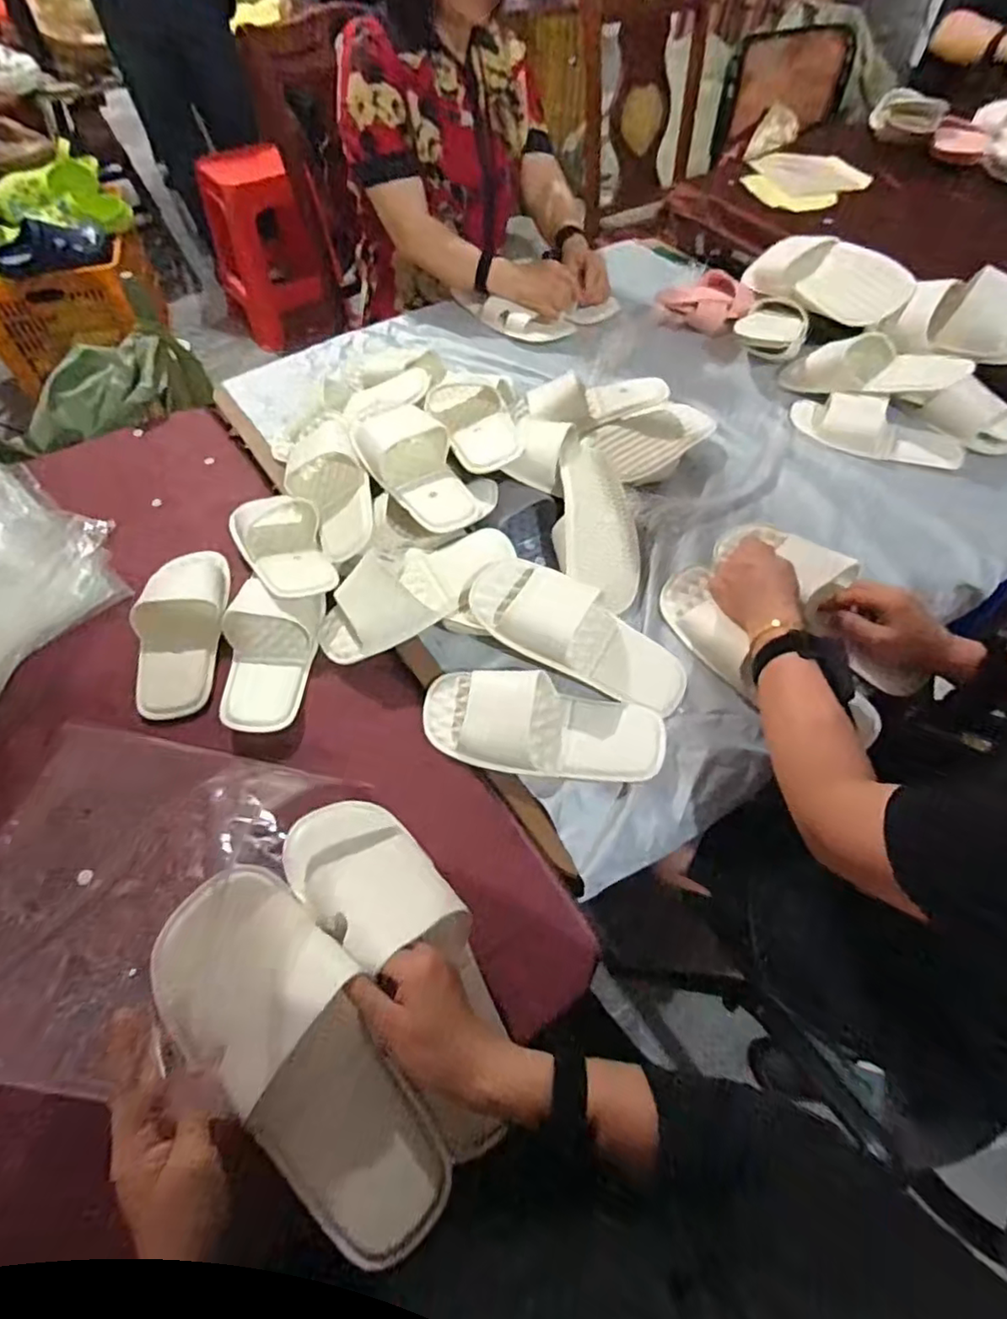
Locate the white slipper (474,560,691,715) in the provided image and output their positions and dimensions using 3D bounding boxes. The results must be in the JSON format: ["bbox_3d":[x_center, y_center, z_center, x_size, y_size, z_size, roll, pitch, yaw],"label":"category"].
[{"bbox_3d":[0.086,-0.029,0.648,0.253,0.061,0.100,30,59,-3],"label":"white slipper"}]

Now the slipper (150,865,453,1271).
[{"bbox_3d":[-0.136,0.271,0.419,0.115,0.049,0.267,-35,82,-21],"label":"slipper"}]

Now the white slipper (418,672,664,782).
[{"bbox_3d":[0.038,0.066,0.624,0.252,0.055,0.100,11,57,7],"label":"white slipper"}]

